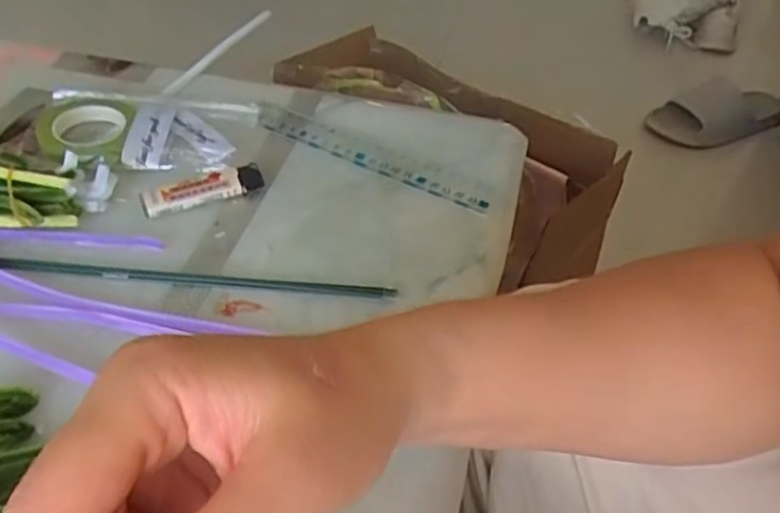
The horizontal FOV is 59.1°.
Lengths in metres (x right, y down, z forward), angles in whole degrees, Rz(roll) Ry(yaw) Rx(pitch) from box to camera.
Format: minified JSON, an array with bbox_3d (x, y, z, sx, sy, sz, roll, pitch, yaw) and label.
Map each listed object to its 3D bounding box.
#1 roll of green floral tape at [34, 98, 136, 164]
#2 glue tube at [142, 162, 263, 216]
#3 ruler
[{"bbox_3d":[-0.215,-0.087,0.485,0.064,0.024,0.073,-1,45,-4],"label":"roll of green floral tape"},{"bbox_3d":[-0.123,-0.045,0.452,0.079,0.008,0.022,-16,48,-17],"label":"glue tube"},{"bbox_3d":[-0.017,-0.072,0.492,0.190,0.004,0.026,24,49,20],"label":"ruler"}]

